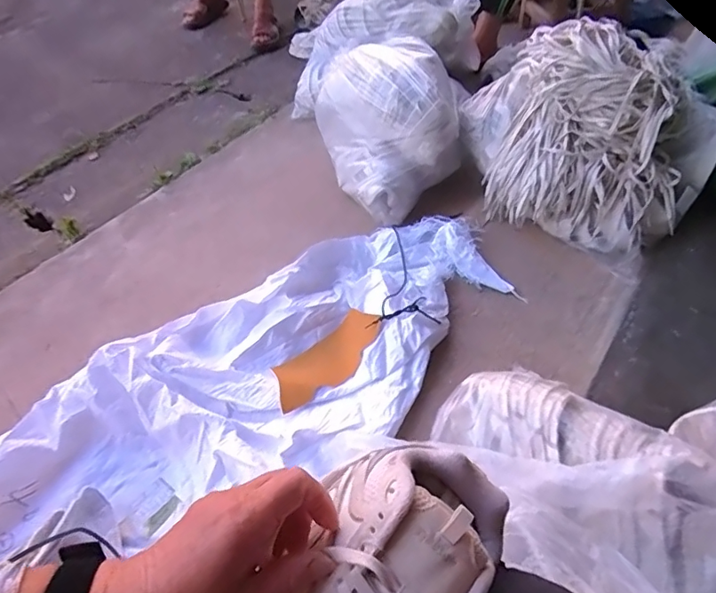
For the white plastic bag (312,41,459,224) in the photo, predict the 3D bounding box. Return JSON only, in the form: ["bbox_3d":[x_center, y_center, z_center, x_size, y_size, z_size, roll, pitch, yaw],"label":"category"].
[{"bbox_3d":[0.098,-0.422,1.261,0.328,0.270,0.425,-15,51,-9],"label":"white plastic bag"}]

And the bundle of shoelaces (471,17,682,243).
[{"bbox_3d":[0.490,-0.355,1.077,0.409,0.271,0.412,14,52,14],"label":"bundle of shoelaces"}]

